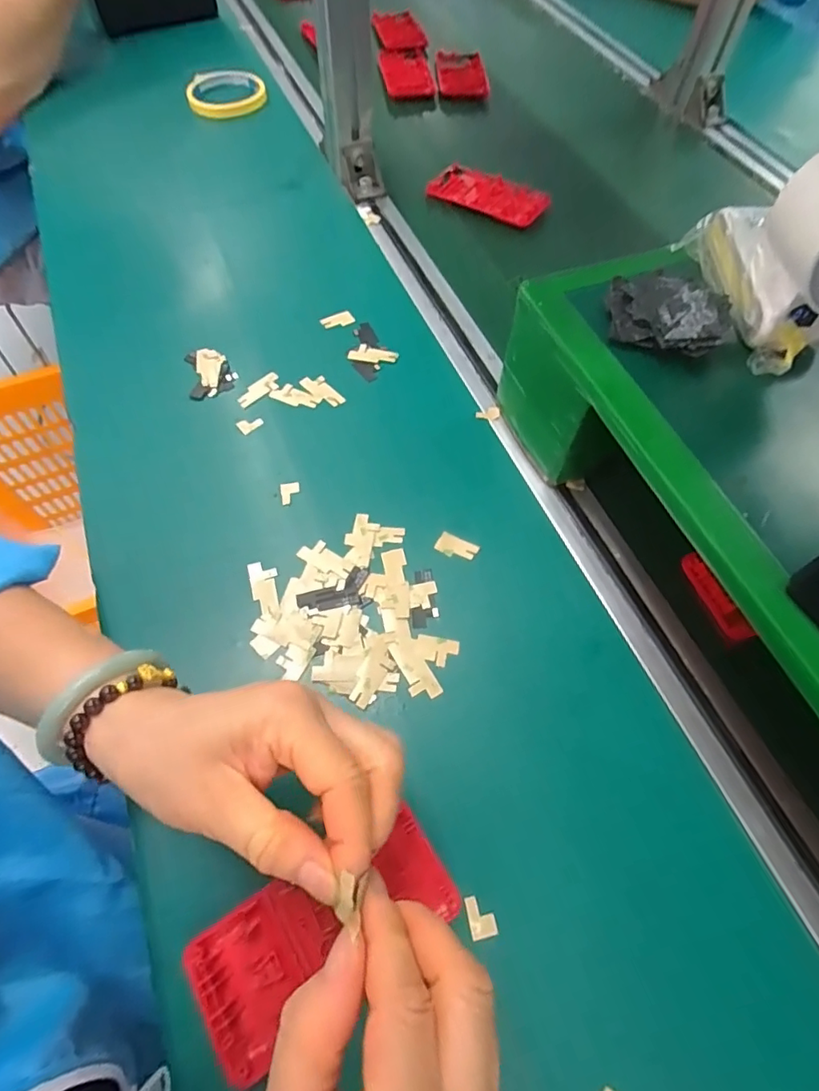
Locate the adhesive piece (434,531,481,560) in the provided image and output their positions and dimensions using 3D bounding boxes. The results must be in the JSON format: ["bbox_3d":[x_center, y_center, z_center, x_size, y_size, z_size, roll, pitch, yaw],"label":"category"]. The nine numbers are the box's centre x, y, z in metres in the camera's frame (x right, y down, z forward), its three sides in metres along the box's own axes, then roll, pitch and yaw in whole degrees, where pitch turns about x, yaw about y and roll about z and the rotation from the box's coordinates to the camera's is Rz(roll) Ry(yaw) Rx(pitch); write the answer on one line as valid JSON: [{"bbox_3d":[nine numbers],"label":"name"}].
[{"bbox_3d":[0.032,0.002,0.366,0.028,0.005,0.015,27,74,12],"label":"adhesive piece"}]

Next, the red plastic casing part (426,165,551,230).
[{"bbox_3d":[0.079,-0.364,0.556,0.121,0.013,0.055,32,78,16],"label":"red plastic casing part"}]

